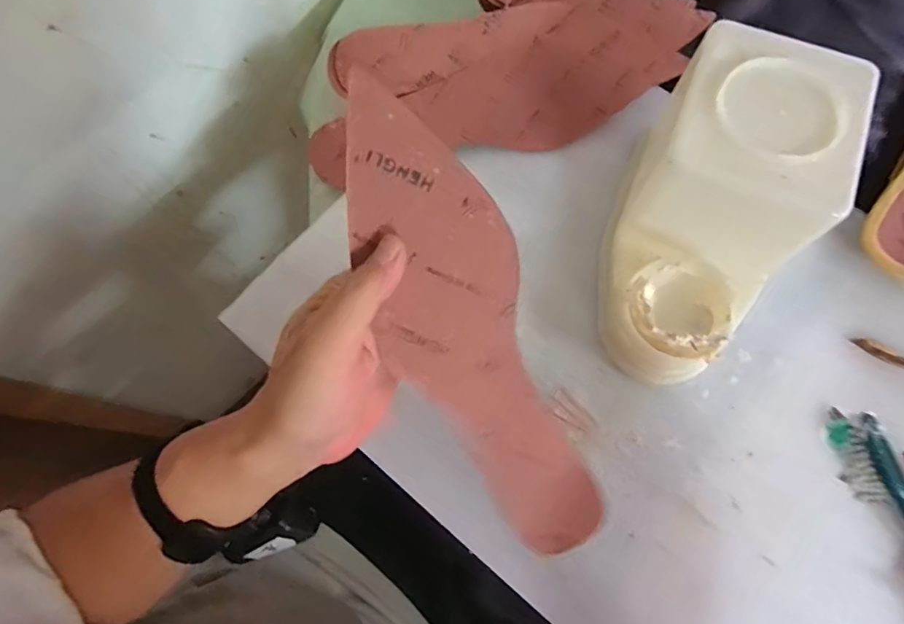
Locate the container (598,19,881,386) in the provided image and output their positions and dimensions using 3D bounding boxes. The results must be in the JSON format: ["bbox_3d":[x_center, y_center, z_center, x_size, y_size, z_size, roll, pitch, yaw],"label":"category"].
[{"bbox_3d":[0.160,-0.059,0.319,0.103,0.111,0.193,22,74,8],"label":"container"}]

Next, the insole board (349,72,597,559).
[{"bbox_3d":[0.009,0.021,0.268,0.075,0.006,0.267,-22,105,0],"label":"insole board"}]

